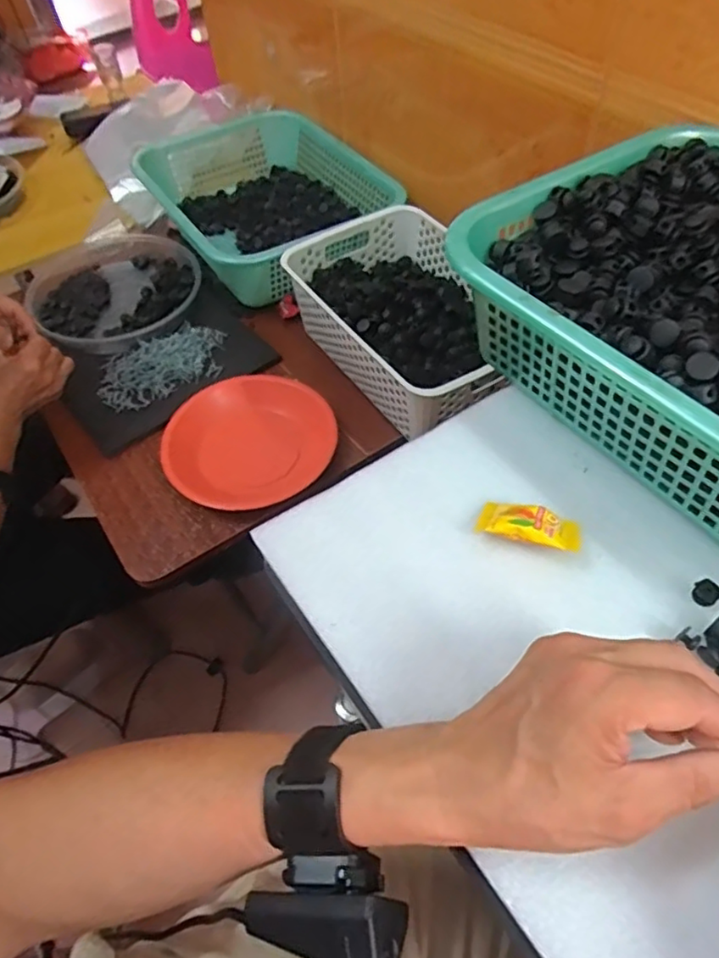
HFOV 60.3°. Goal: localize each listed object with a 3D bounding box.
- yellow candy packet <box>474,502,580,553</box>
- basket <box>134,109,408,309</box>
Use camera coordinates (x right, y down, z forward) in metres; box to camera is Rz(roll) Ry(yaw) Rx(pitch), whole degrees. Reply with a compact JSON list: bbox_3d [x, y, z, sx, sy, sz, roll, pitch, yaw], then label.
[{"bbox_3d":[0.104,0.027,0.378,0.060,0.017,0.030,13,56,14],"label":"yellow candy packet"},{"bbox_3d":[-0.147,-0.449,0.986,0.312,0.105,0.440,-32,58,-18],"label":"basket"}]

